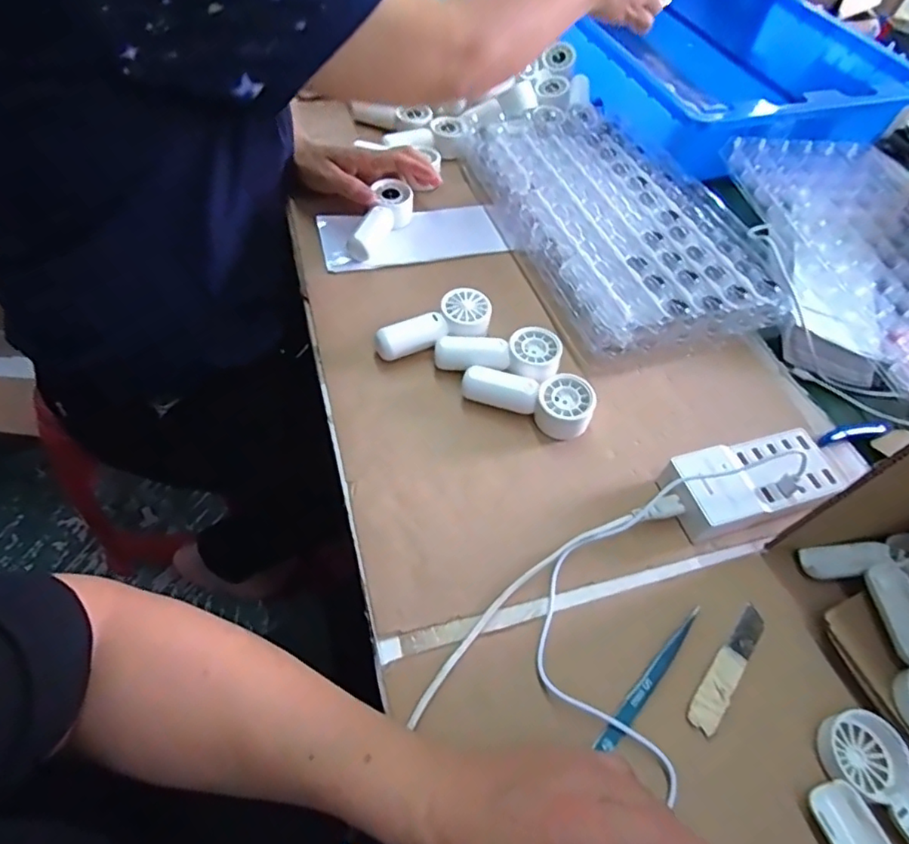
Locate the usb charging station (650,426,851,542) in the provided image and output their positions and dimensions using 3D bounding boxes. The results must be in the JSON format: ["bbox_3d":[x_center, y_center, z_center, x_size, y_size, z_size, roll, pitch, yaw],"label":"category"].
[{"bbox_3d":[0.235,0.048,0.448,0.150,0.041,0.064,-14,57,-15],"label":"usb charging station"}]

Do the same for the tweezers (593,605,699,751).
[{"bbox_3d":[0.130,0.169,0.372,0.011,0.014,0.117,41,58,20],"label":"tweezers"}]

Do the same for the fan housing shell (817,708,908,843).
[{"bbox_3d":[0.269,0.224,0.329,0.050,0.022,0.109,-27,62,-25],"label":"fan housing shell"}]

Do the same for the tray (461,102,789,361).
[{"bbox_3d":[0.173,-0.237,0.640,0.237,0.040,0.403,-12,56,-17],"label":"tray"}]

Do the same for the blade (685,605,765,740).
[{"bbox_3d":[0.186,0.164,0.382,0.020,0.004,0.099,33,55,22],"label":"blade"}]

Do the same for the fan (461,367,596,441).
[{"bbox_3d":[0.065,-0.024,0.486,0.108,0.033,0.049,27,54,11],"label":"fan"}]

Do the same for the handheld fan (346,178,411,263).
[{"bbox_3d":[-0.077,-0.209,0.600,0.039,0.031,0.100,17,53,4],"label":"handheld fan"}]

